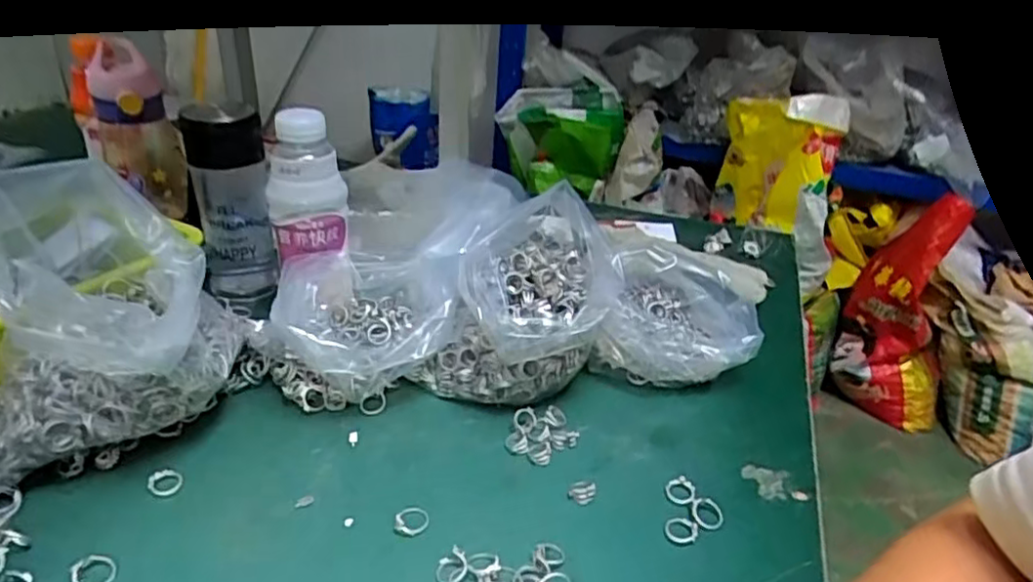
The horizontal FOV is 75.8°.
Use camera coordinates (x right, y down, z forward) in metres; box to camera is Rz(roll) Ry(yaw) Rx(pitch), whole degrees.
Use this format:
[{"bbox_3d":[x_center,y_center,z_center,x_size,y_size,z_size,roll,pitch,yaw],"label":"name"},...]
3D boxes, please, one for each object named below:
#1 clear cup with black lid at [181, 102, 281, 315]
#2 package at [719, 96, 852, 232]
[{"bbox_3d":[-0.269,-0.076,0.633,0.065,0.205,0.064,-10,32,-23],"label":"clear cup with black lid"},{"bbox_3d":[0.638,-0.311,1.601,0.263,0.310,0.086,7,11,12],"label":"package"}]

